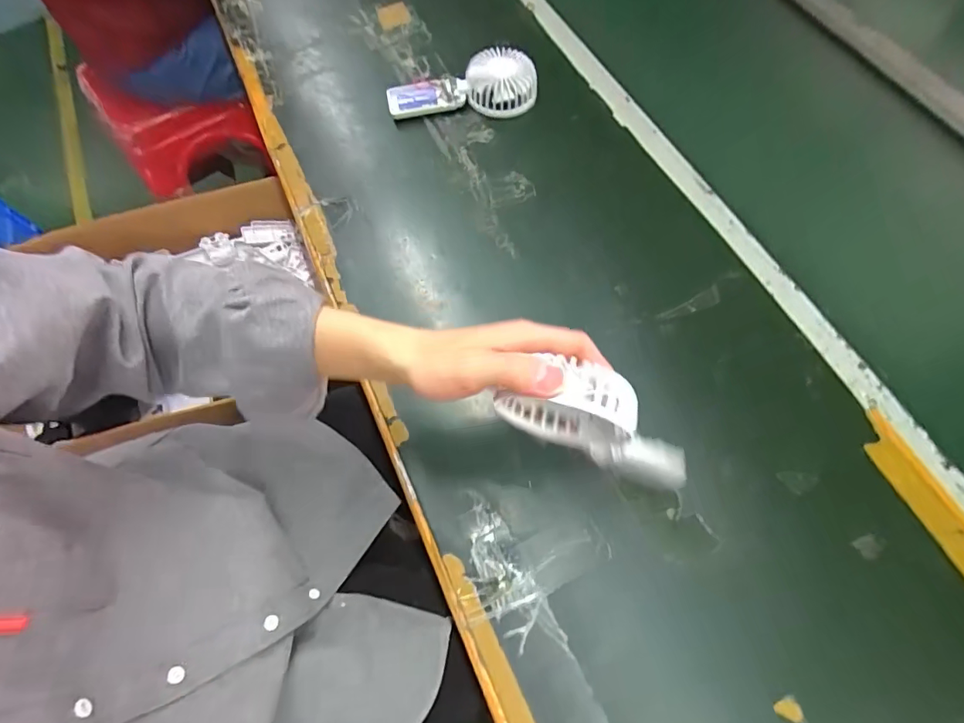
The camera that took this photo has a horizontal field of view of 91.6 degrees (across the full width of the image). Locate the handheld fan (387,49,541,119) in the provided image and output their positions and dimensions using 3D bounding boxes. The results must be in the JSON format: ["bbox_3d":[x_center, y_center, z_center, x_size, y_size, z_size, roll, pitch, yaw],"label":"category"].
[{"bbox_3d":[-0.025,-0.336,0.575,0.180,0.053,0.070,-9,66,-3],"label":"handheld fan"}]

